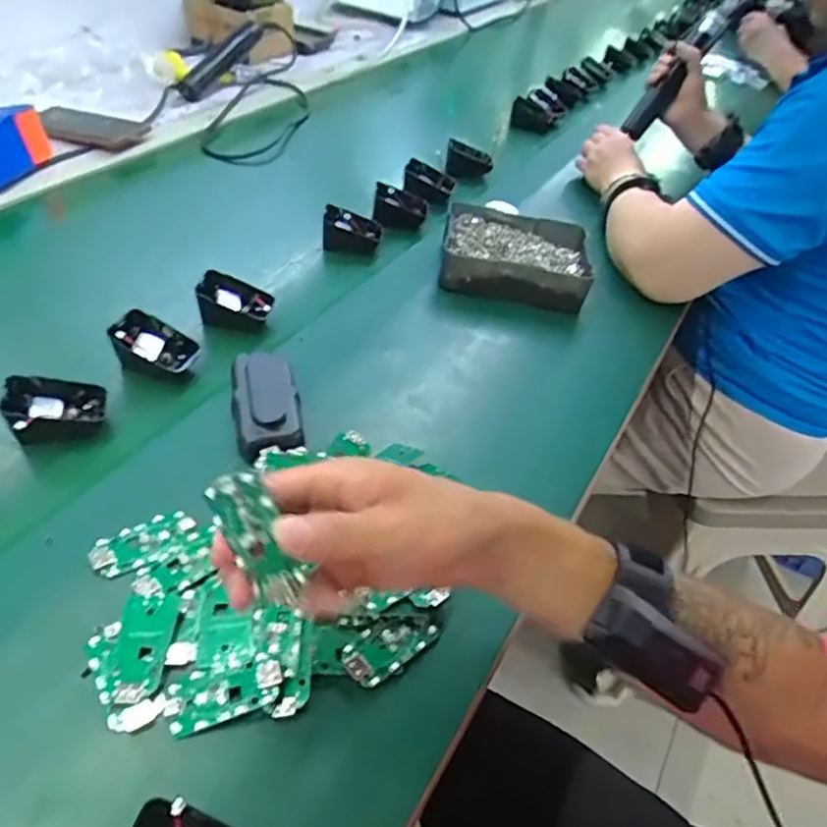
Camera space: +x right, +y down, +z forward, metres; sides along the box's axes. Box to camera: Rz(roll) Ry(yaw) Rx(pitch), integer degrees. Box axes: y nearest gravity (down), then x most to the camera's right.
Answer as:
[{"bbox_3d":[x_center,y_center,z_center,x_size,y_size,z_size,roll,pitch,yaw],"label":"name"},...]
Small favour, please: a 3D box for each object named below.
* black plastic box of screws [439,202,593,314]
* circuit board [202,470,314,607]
[{"bbox_3d":[0.113,-0.171,0.713,0.160,0.049,0.122,8,44,1],"label":"black plastic box of screws"},{"bbox_3d":[-0.072,0.059,0.295,0.030,0.065,0.006,-23,6,18],"label":"circuit board"}]

